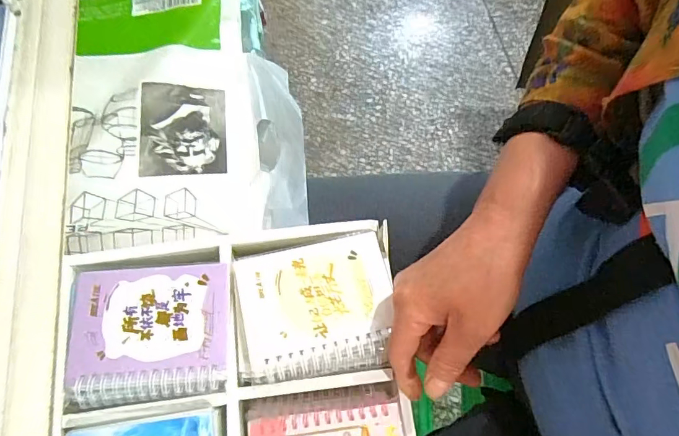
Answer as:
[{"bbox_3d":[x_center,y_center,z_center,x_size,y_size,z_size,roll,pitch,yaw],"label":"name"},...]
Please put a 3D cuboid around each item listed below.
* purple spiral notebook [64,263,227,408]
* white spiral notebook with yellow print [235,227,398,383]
[{"bbox_3d":[-0.143,0.086,0.339,0.113,0.020,0.095,-6,67,1],"label":"purple spiral notebook"},{"bbox_3d":[-0.017,0.066,0.344,0.114,0.012,0.100,-13,67,-2],"label":"white spiral notebook with yellow print"}]

